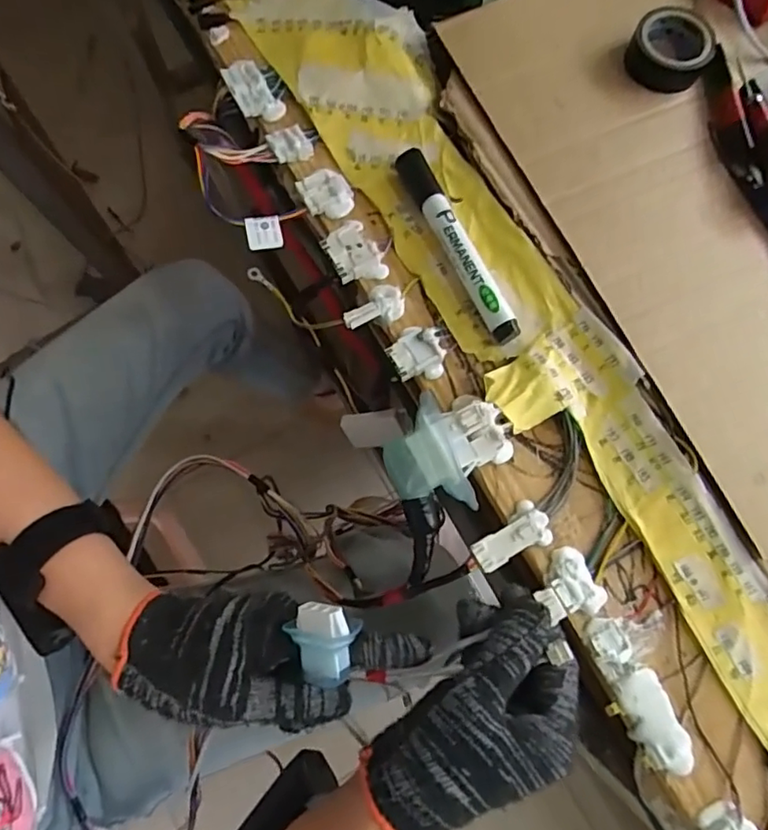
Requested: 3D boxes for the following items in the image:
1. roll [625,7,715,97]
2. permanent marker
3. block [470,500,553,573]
[{"bbox_3d":[0.189,-0.242,0.369,0.055,0.020,0.054,0,75,0],"label":"roll"},{"bbox_3d":[0.043,-0.102,0.339,0.016,0.016,0.131,-26,77,-6],"label":"permanent marker"},{"bbox_3d":[0.068,0.065,0.301,0.044,0.009,0.024,-29,77,-7],"label":"block"}]

